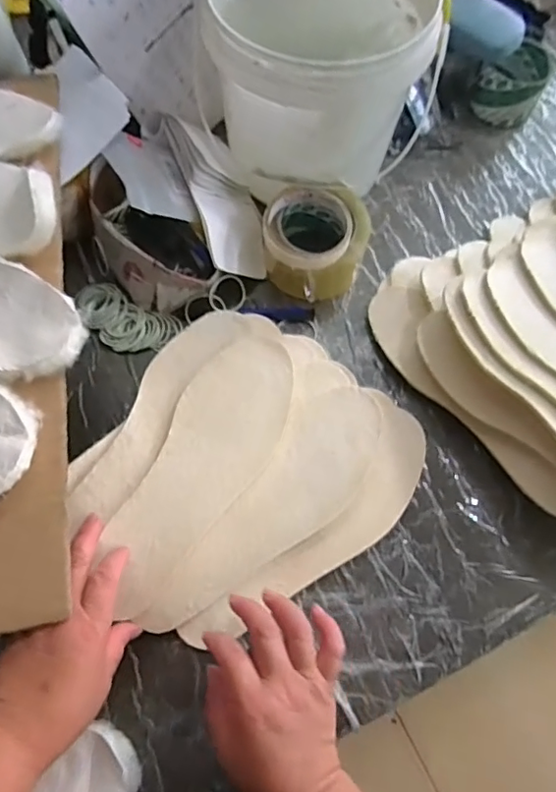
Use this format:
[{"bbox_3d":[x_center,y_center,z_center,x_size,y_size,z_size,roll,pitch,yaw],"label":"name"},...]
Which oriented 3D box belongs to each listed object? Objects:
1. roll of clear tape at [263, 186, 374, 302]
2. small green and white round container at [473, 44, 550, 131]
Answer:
[{"bbox_3d":[0.037,-0.157,0.573,0.097,0.077,0.103,1,69,-2],"label":"roll of clear tape"},{"bbox_3d":[0.287,-0.387,0.685,0.077,0.050,0.090,26,70,7],"label":"small green and white round container"}]

